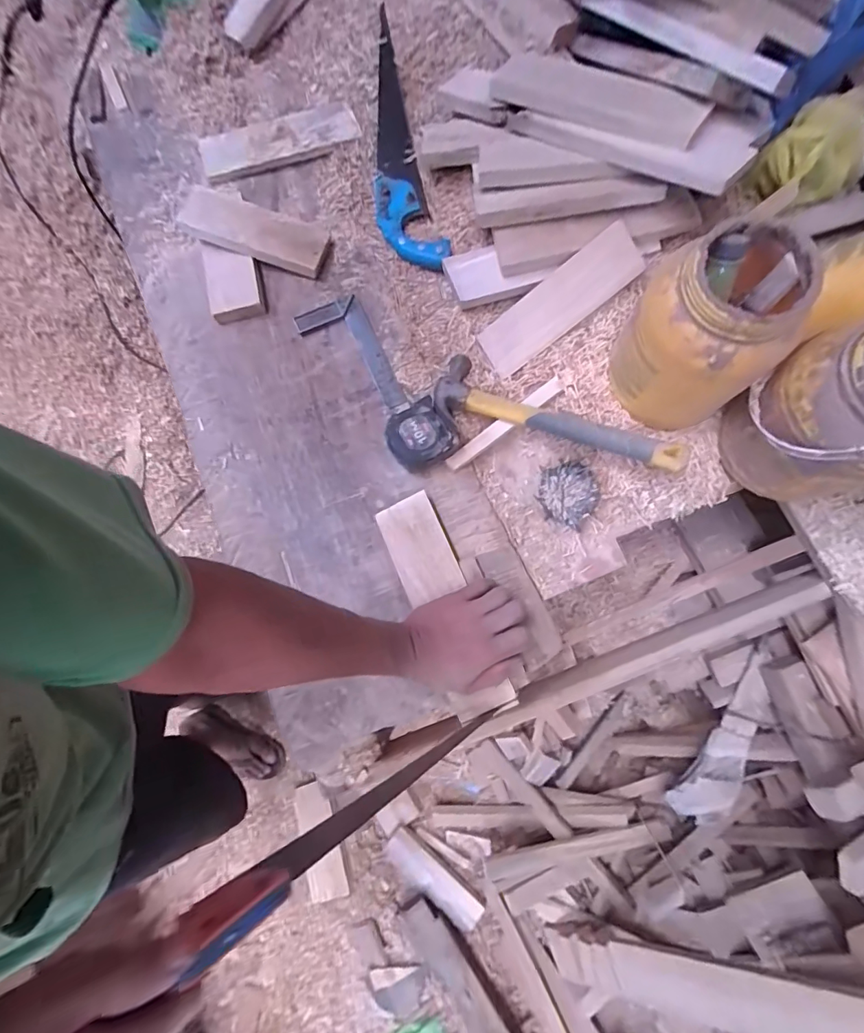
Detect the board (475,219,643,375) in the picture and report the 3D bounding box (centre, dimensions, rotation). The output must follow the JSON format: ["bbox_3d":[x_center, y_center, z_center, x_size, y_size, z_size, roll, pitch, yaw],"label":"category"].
[{"bbox_3d":[0.170,-0.286,0.600,0.223,0.012,0.075,-34,93,15],"label":"board"}]

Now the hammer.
[{"bbox_3d":[0.163,-0.140,0.577,0.318,0.056,0.106,16,77,3],"label":"hammer"}]

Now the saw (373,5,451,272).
[{"bbox_3d":[-0.064,-0.574,0.688,0.092,0.032,0.408,-13,77,-4],"label":"saw"}]

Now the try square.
[{"bbox_3d":[-0.115,-0.222,0.627,0.093,0.017,0.192,-24,78,-6],"label":"try square"}]

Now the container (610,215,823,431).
[{"bbox_3d":[0.297,-0.204,0.501,0.133,0.200,0.145,0,76,-1],"label":"container"}]

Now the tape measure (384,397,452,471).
[{"bbox_3d":[-0.018,-0.105,0.585,0.082,0.044,0.083,-25,78,-6],"label":"tape measure"}]

